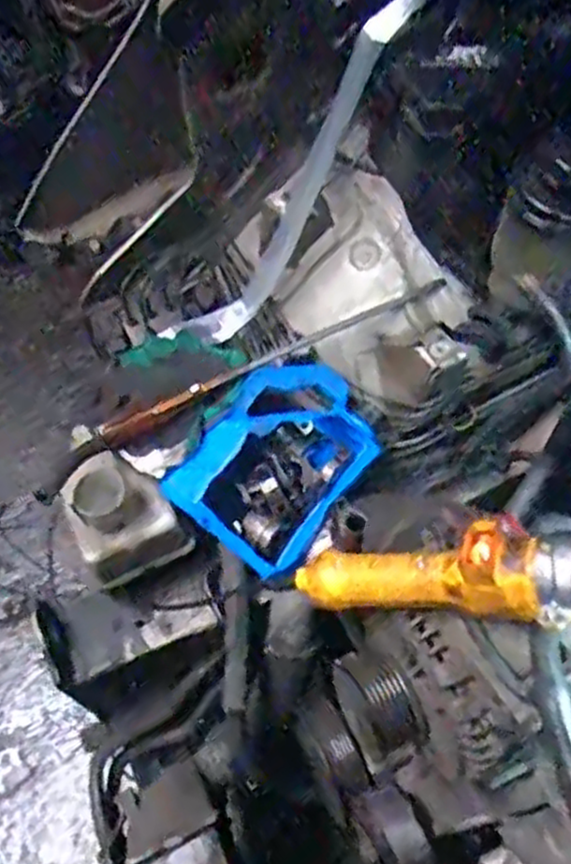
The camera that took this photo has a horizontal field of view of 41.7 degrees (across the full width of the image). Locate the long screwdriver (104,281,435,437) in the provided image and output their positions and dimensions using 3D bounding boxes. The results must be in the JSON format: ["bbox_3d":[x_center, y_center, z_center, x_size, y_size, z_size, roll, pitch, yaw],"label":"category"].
[{"bbox_3d":[-0.005,-0.087,0.809,0.412,0.027,0.024,-28,64,-13],"label":"long screwdriver"}]

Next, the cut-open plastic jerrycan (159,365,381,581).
[{"bbox_3d":[-0.013,0.032,0.814,0.168,0.080,0.231,45,73,-11],"label":"cut-open plastic jerrycan"}]

